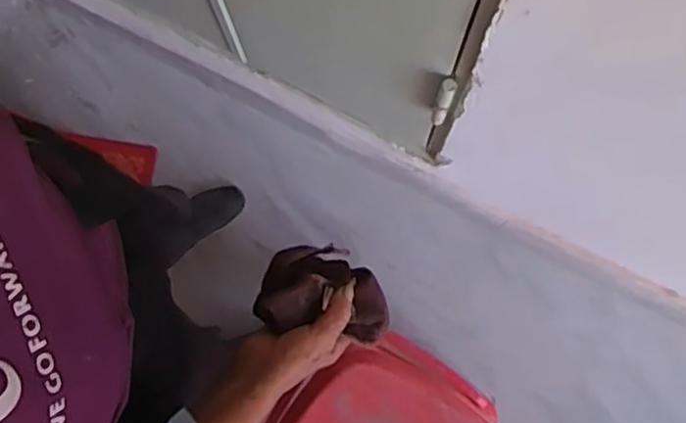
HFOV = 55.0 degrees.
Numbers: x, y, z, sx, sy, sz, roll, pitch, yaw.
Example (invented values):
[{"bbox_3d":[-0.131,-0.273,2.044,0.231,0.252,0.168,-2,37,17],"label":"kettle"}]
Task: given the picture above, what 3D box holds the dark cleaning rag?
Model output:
[{"bbox_3d":[-0.013,0.069,0.594,0.113,0.099,0.083,11,79,3],"label":"dark cleaning rag"}]

